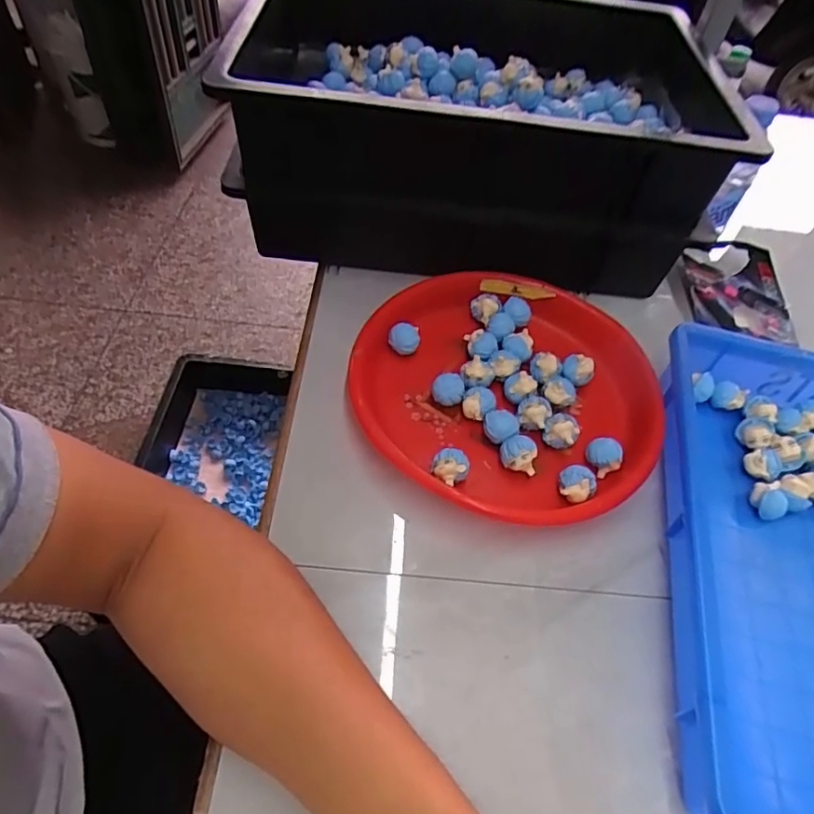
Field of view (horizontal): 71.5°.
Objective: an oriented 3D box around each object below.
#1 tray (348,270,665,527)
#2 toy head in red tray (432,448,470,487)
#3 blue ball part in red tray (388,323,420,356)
[{"bbox_3d":[0.084,-0.018,0.478,0.244,0.032,0.240,0,52,0],"label":"tray"},{"bbox_3d":[0.033,0.050,0.432,0.027,0.027,0.026,11,52,2],"label":"toy head in red tray"},{"bbox_3d":[-0.003,-0.059,0.510,0.027,0.027,0.023,3,52,-4],"label":"blue ball part in red tray"}]

